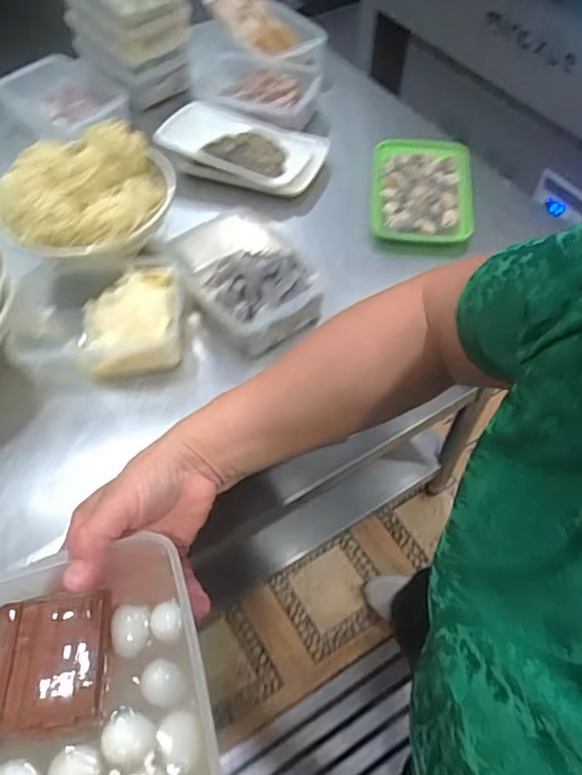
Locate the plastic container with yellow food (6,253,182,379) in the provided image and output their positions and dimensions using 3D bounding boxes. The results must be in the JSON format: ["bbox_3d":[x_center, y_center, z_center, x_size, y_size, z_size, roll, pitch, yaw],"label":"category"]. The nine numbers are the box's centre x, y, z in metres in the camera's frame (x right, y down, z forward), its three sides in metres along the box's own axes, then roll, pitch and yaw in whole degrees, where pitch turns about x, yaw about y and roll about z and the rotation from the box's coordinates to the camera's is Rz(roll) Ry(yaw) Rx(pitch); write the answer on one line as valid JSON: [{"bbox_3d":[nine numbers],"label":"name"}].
[{"bbox_3d":[-0.222,-0.078,0.675,0.190,0.091,0.131,-7,54,-4],"label":"plastic container with yellow food"}]

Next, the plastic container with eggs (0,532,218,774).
[{"bbox_3d":[-0.115,0.182,0.321,0.133,0.039,0.176,-13,55,-9],"label":"plastic container with eggs"}]

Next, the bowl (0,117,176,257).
[{"bbox_3d":[-0.247,-0.229,0.711,0.193,0.082,0.185,0,54,0],"label":"bowl"}]

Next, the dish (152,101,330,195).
[{"bbox_3d":[-0.073,-0.352,0.866,0.231,0.035,0.139,17,56,12],"label":"dish"}]

